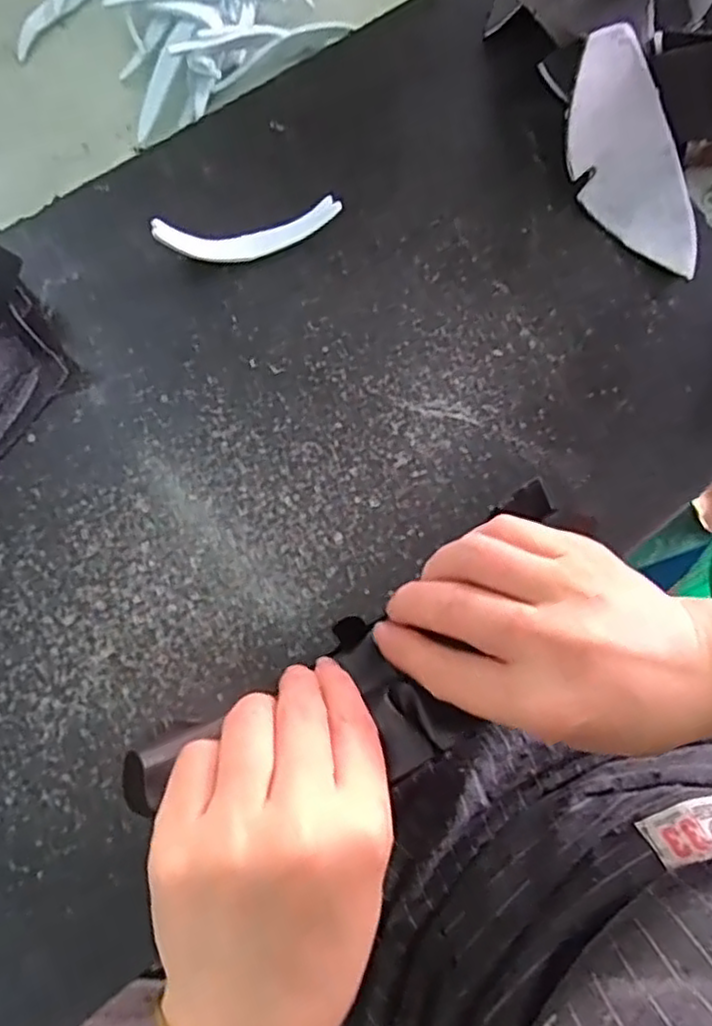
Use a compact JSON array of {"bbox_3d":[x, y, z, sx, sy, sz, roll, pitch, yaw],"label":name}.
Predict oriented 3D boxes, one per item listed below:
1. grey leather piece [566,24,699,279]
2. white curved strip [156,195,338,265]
[{"bbox_3d":[0.138,-0.180,0.346,0.049,0.037,0.118,-52,124,-13],"label":"grey leather piece"},{"bbox_3d":[-0.049,-0.133,0.325,0.085,0.020,0.016,-15,81,-10],"label":"white curved strip"}]

